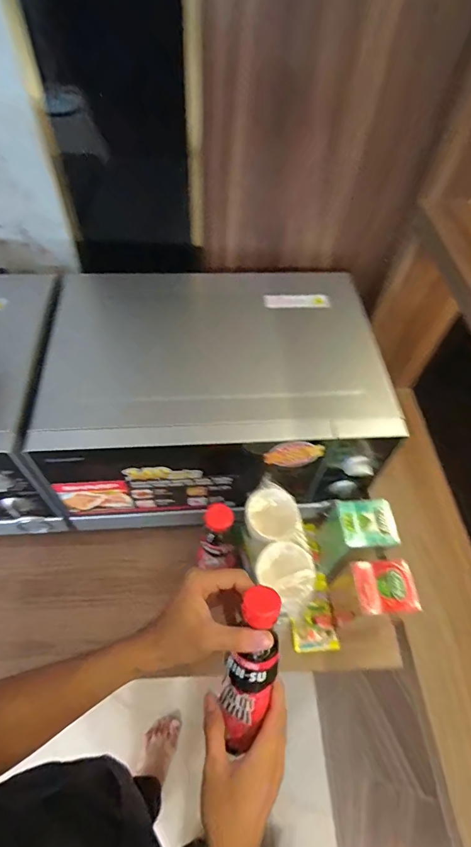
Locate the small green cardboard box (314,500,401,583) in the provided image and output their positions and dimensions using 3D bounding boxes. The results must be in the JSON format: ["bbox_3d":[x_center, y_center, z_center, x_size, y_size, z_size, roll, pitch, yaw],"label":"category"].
[{"bbox_3d":[0.189,0.183,0.674,0.081,0.154,0.081,-5,56,-7],"label":"small green cardboard box"}]

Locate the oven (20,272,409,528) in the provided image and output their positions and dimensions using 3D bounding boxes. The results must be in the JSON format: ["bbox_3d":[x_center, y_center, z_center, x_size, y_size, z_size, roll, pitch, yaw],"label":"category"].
[{"bbox_3d":[-0.049,-0.044,0.677,0.466,0.227,0.338,-5,56,-7],"label":"oven"}]

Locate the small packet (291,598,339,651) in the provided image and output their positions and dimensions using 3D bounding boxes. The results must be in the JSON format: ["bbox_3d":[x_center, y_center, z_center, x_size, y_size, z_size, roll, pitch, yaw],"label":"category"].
[{"bbox_3d":[0.124,0.319,0.657,0.070,0.007,0.074,-3,72,-7],"label":"small packet"}]

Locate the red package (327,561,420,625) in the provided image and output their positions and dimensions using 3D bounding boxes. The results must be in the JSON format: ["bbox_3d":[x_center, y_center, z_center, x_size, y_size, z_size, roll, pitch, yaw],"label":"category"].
[{"bbox_3d":[0.199,0.259,0.623,0.081,0.157,0.070,-2,55,-5],"label":"red package"}]

